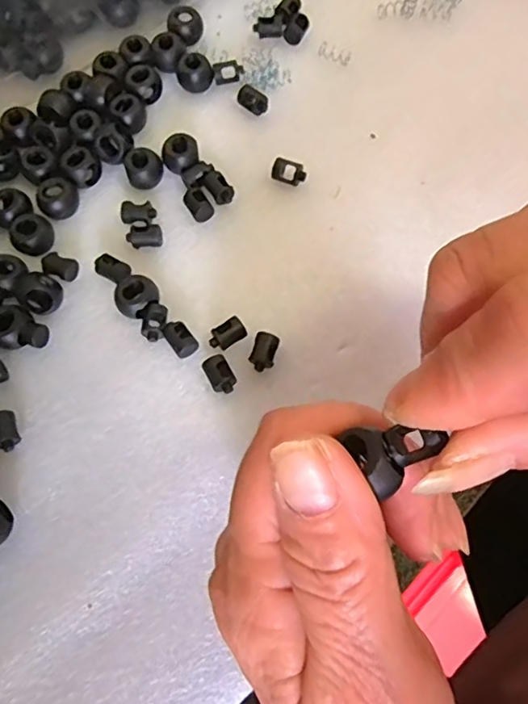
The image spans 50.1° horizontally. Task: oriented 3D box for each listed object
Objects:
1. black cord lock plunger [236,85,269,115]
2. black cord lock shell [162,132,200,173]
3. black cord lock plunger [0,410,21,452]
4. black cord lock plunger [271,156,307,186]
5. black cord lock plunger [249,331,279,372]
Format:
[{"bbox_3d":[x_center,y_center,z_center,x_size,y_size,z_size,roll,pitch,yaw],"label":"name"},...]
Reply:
[{"bbox_3d":[-0.005,-0.118,0.264,0.015,0.006,0.009,33,74,12],"label":"black cord lock plunger"},{"bbox_3d":[-0.037,-0.088,0.254,0.016,0.011,0.015,0,70,1],"label":"black cord lock shell"},{"bbox_3d":[-0.098,0.030,0.213,0.009,0.008,0.015,-20,71,-6],"label":"black cord lock plunger"},{"bbox_3d":[0.012,-0.080,0.250,0.015,0.006,0.011,22,72,9],"label":"black cord lock plunger"},{"bbox_3d":[0.000,0.000,0.219,0.009,0.009,0.014,13,71,6],"label":"black cord lock plunger"}]

